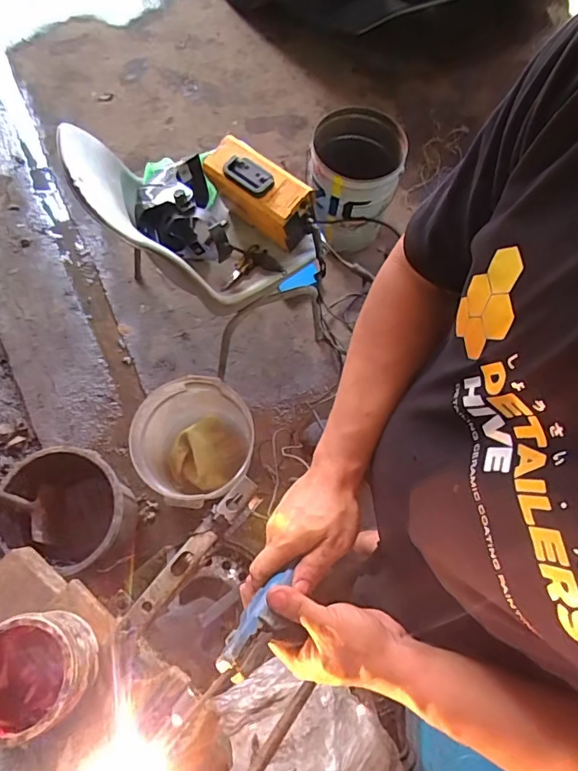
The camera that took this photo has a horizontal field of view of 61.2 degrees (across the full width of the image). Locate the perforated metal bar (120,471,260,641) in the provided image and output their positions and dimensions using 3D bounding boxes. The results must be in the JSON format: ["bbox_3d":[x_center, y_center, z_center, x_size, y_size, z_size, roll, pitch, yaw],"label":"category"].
[{"bbox_3d":[-0.110,0.187,0.547,0.034,0.015,0.204,42,74,12],"label":"perforated metal bar"}]

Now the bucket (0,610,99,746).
[{"bbox_3d":[-0.253,0.283,0.483,0.112,0.081,0.101,-18,71,-9],"label":"bucket"}]

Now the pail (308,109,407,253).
[{"bbox_3d":[0.214,-0.668,1.671,0.292,0.374,0.320,8,70,1],"label":"pail"}]

